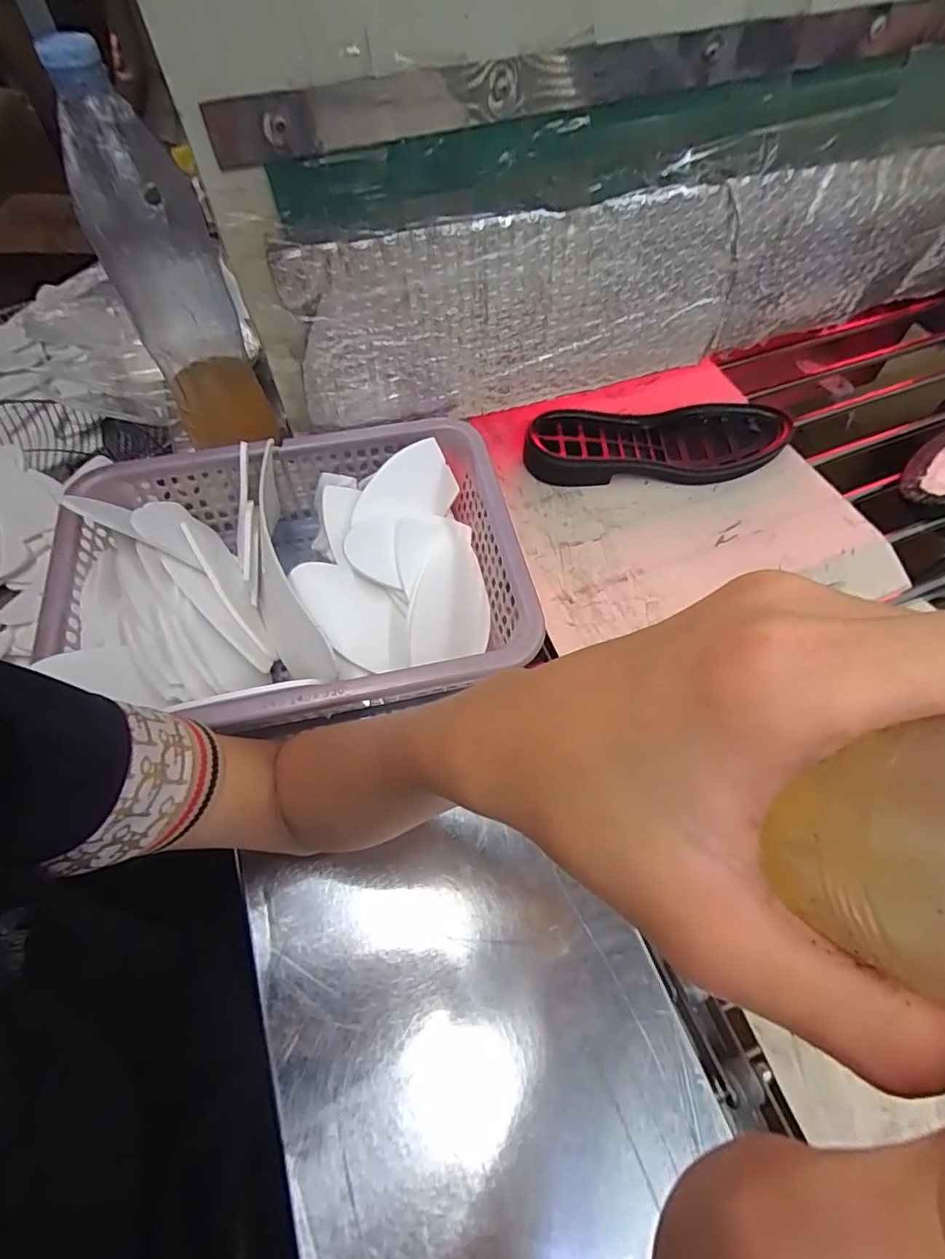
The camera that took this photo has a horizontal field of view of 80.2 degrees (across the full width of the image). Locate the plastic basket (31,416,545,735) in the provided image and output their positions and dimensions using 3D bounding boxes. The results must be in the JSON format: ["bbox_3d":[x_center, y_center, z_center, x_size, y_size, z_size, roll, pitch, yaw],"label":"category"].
[{"bbox_3d":[-0.128,-0.036,0.434,0.328,0.077,0.241,-11,59,-7],"label":"plastic basket"}]

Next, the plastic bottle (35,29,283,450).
[{"bbox_3d":[-0.226,-0.250,0.434,0.081,0.274,0.060,-25,62,-15],"label":"plastic bottle"}]

